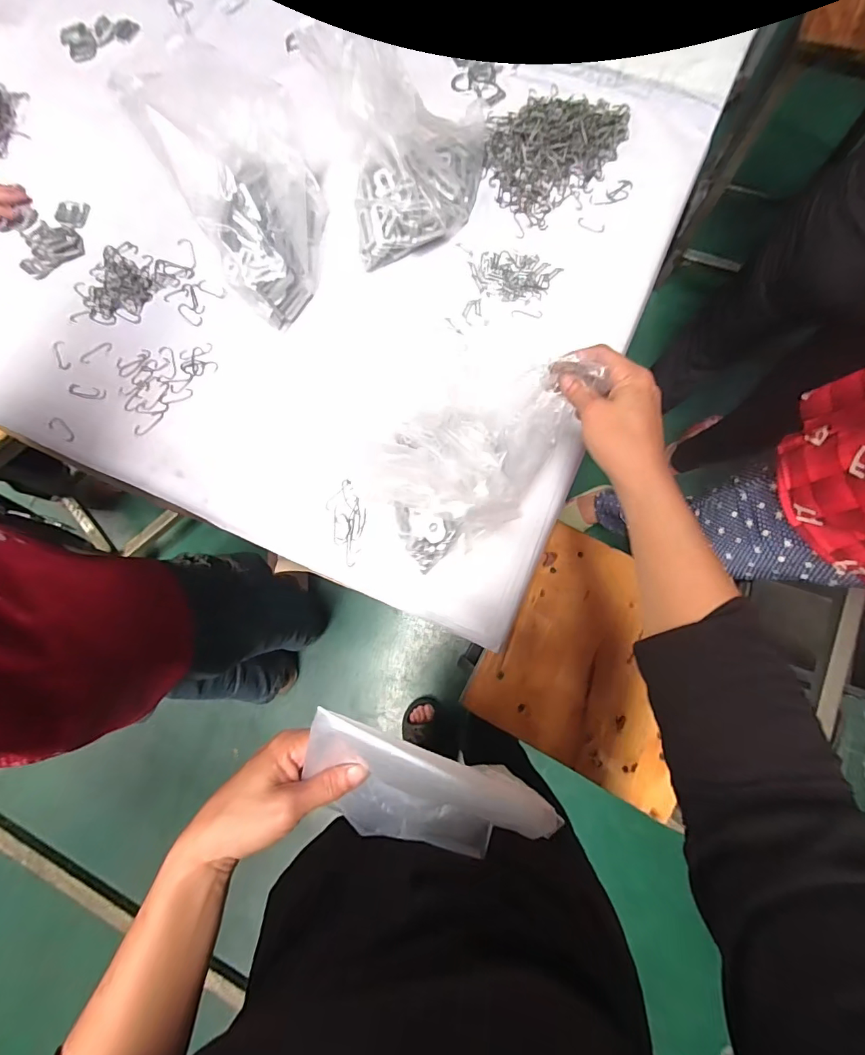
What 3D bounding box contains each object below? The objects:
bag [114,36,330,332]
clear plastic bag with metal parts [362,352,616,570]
[{"bbox_3d":[-0.212,-0.401,0.523,0.156,0.158,0.254,-22,75,-2],"label":"bag"},{"bbox_3d":[0.039,-0.061,0.429,0.194,0.170,0.117,-26,79,-4],"label":"clear plastic bag with metal parts"}]

